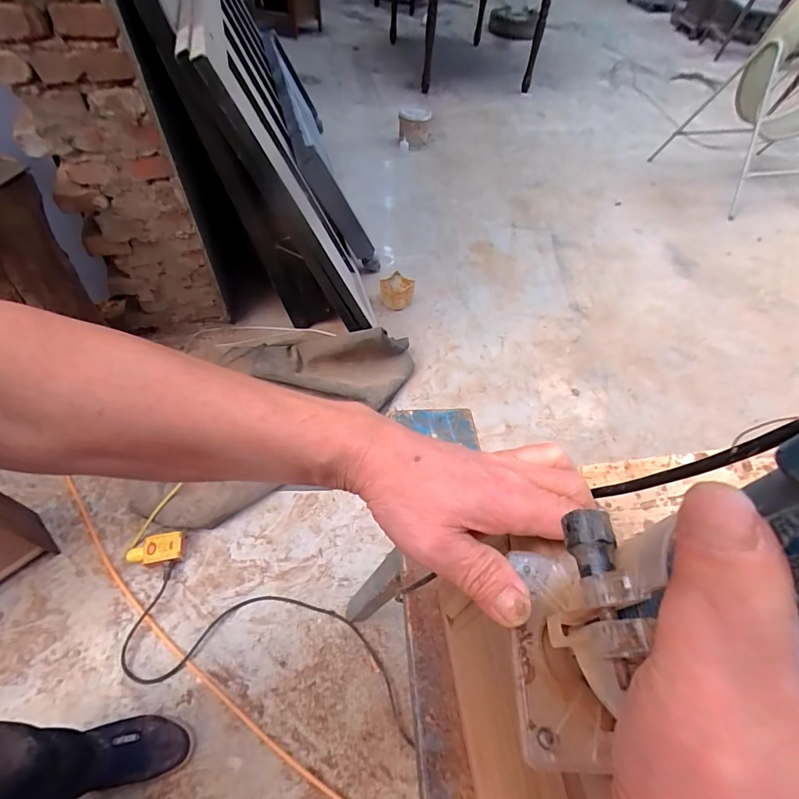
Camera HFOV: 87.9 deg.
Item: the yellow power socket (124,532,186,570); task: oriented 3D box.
[{"bbox_3d":[-0.589,0.365,1.001,0.129,0.041,0.066,-5,55,-10],"label":"yellow power socket"}]

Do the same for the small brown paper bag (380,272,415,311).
[{"bbox_3d":[-0.011,-0.416,1.609,0.131,0.111,0.104,0,55,-4],"label":"small brown paper bag"}]

